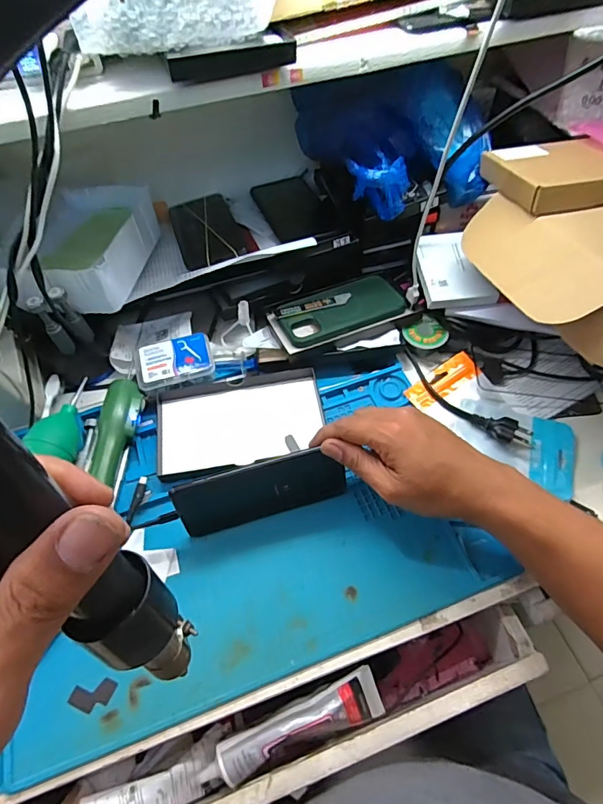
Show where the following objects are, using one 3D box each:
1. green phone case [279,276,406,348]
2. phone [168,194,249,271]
[{"bbox_3d":[0.048,-0.112,0.544,0.147,0.010,0.069,-21,59,-11],"label":"green phone case"},{"bbox_3d":[-0.119,-0.222,0.581,0.086,0.011,0.174,-14,50,-8],"label":"phone"}]

